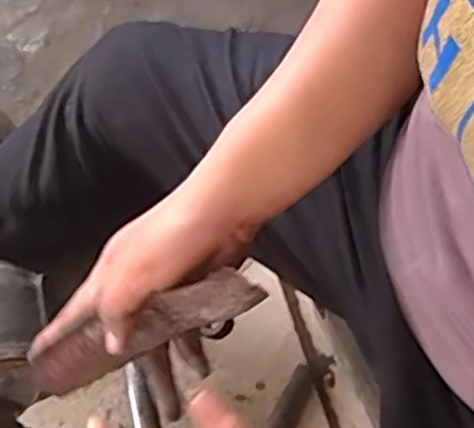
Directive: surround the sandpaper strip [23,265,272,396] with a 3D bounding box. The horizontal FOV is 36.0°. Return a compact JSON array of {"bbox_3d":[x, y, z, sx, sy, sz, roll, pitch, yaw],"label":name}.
[{"bbox_3d":[-0.066,0.080,0.492,0.177,0.045,0.018,-27,58,20],"label":"sandpaper strip"}]

